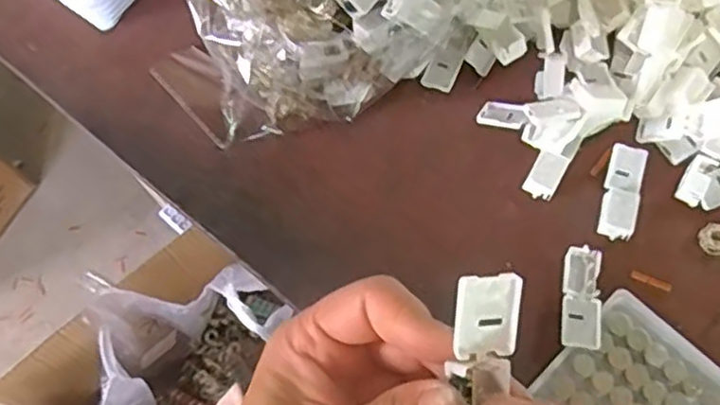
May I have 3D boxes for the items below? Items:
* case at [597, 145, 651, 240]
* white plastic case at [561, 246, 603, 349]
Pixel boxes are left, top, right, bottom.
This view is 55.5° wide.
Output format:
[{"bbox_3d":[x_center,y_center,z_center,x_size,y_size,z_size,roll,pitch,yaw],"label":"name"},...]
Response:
[{"bbox_3d":[0.151,-0.006,0.394,0.019,0.011,0.055,14,71,8],"label":"case"},{"bbox_3d":[0.121,0.052,0.373,0.020,0.010,0.055,7,70,6],"label":"white plastic case"}]

